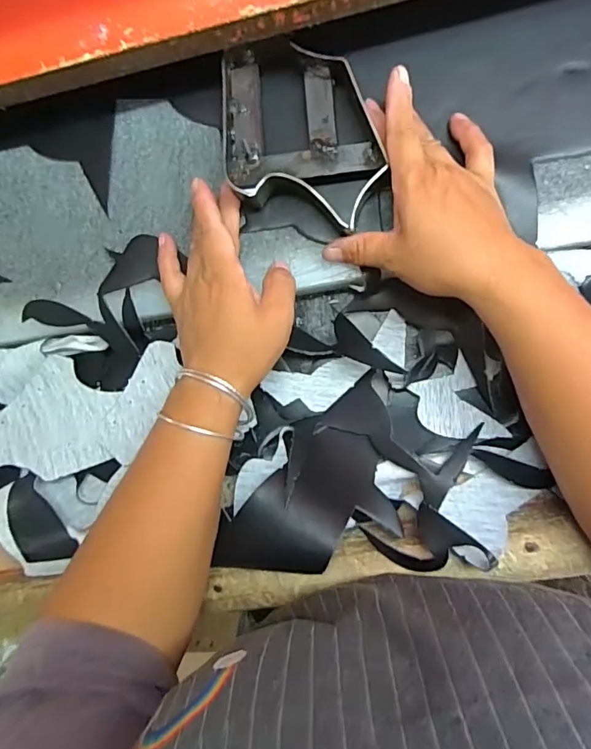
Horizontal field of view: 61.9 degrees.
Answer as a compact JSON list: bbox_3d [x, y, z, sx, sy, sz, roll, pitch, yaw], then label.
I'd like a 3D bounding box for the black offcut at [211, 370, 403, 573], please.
[{"bbox_3d":[0.028,0.085,0.369,0.092,0.031,0.172,40,69,2],"label":"black offcut"}]

